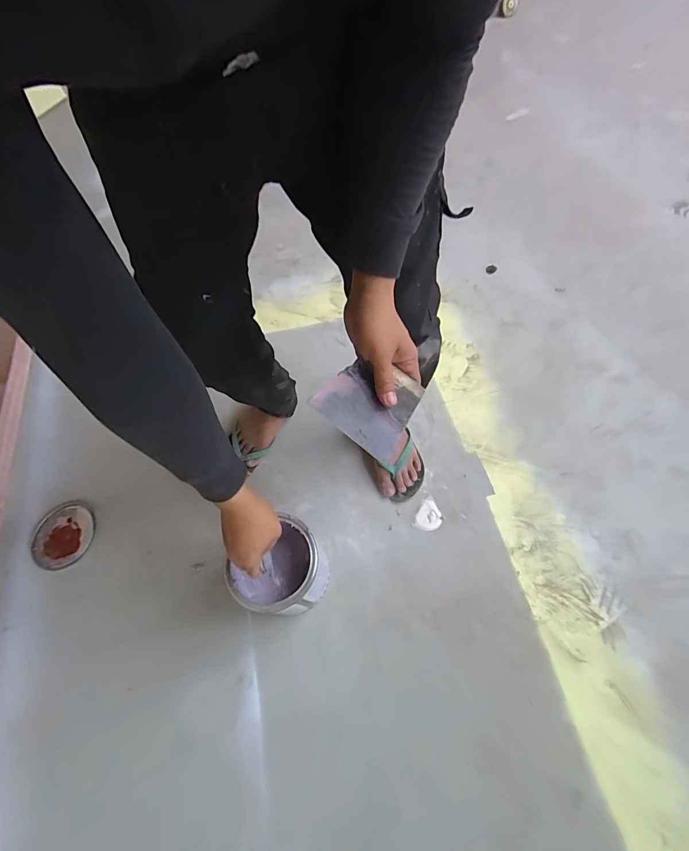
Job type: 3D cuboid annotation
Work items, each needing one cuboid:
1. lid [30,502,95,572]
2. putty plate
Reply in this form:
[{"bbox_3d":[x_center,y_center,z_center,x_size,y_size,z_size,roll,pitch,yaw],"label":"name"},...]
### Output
[{"bbox_3d":[-0.671,0.265,0.914,0.147,0.018,0.154,-8,67,2],"label":"lid"},{"bbox_3d":[0.030,-0.028,0.443,0.109,0.006,0.096,36,82,2],"label":"putty plate"}]

